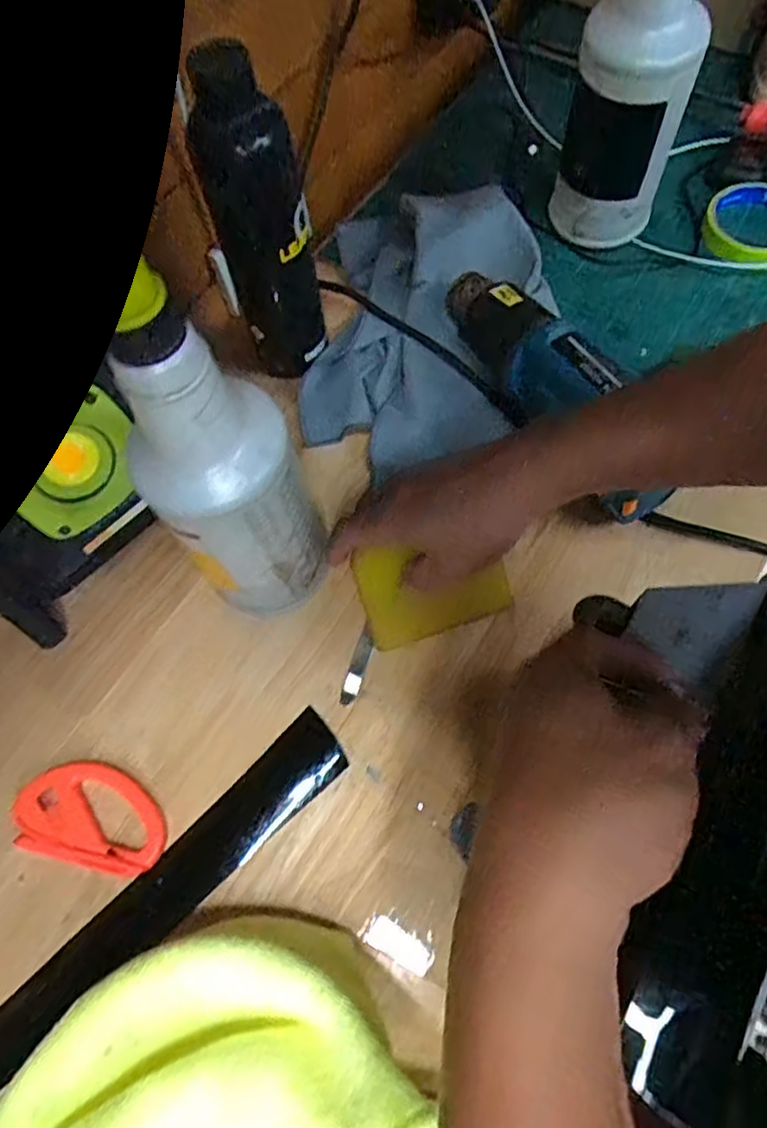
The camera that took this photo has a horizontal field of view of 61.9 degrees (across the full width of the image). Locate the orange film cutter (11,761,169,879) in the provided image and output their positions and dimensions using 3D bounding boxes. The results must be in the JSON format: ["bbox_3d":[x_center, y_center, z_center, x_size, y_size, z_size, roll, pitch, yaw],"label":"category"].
[{"bbox_3d":[-0.180,0.155,0.396,0.096,0.007,0.056,12,68,9],"label":"orange film cutter"}]

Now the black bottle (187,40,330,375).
[{"bbox_3d":[-0.080,-0.222,0.440,0.063,0.207,0.054,-16,66,-3],"label":"black bottle"}]

